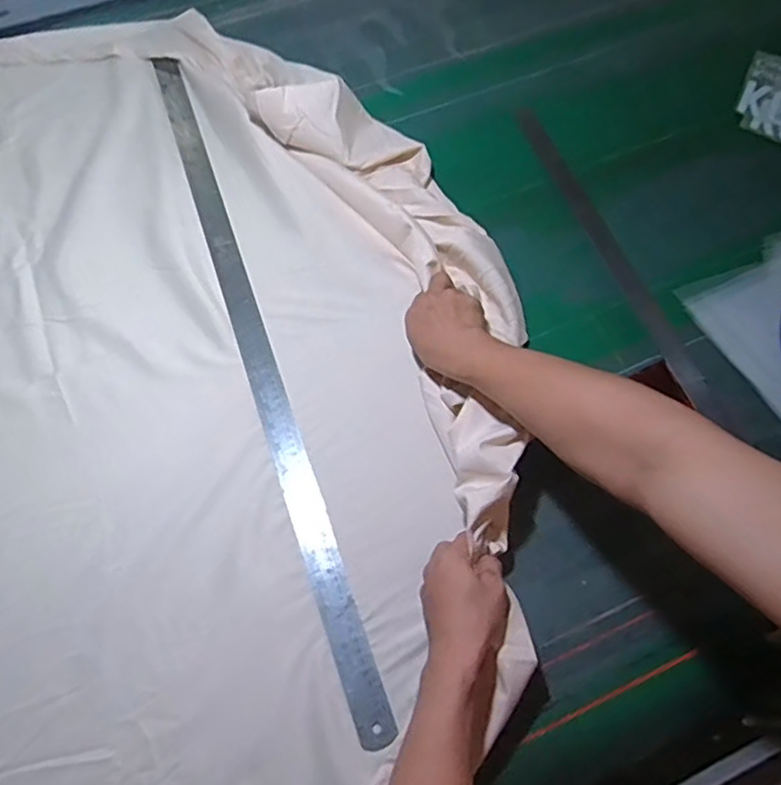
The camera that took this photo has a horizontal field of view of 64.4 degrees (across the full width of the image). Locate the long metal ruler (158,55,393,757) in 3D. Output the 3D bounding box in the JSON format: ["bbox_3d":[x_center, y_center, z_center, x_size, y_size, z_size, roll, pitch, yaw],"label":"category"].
[{"bbox_3d":[-0.170,-0.081,0.734,0.044,0.008,0.906,-20,67,-5],"label":"long metal ruler"}]

